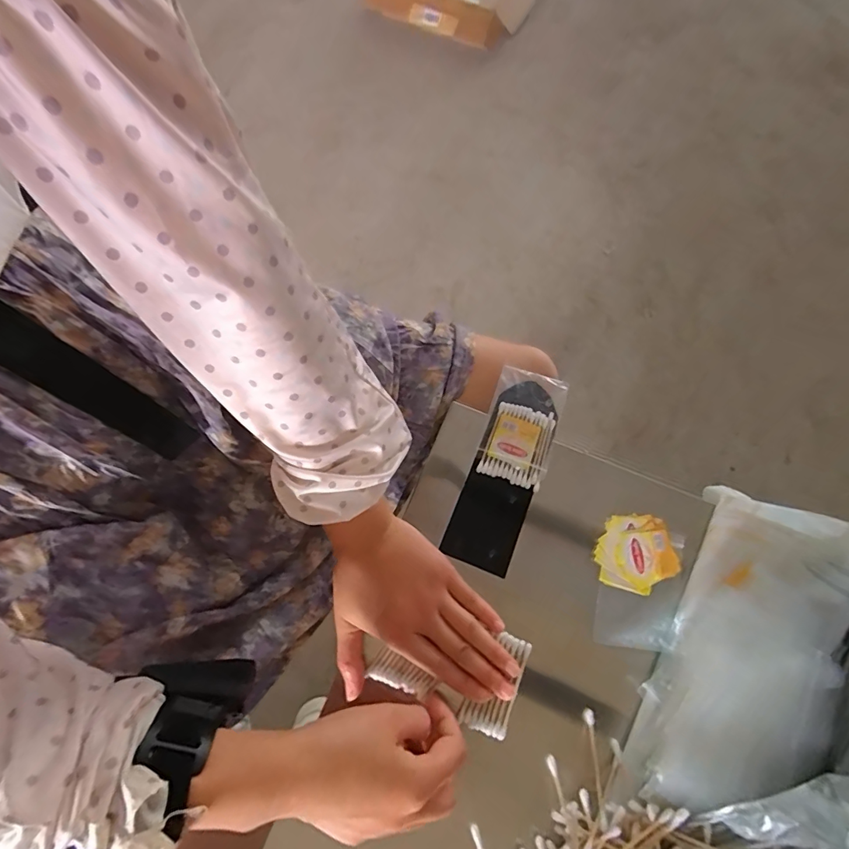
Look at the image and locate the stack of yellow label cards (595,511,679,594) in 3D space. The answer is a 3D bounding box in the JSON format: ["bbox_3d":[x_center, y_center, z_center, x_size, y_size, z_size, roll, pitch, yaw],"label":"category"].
[{"bbox_3d":[0.182,0.112,0.382,0.067,0.007,0.063,-6,72,-3],"label":"stack of yellow label cards"}]

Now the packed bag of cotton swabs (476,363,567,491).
[{"bbox_3d":[0.092,0.002,0.415,0.063,0.015,0.110,18,73,5],"label":"packed bag of cotton swabs"}]

